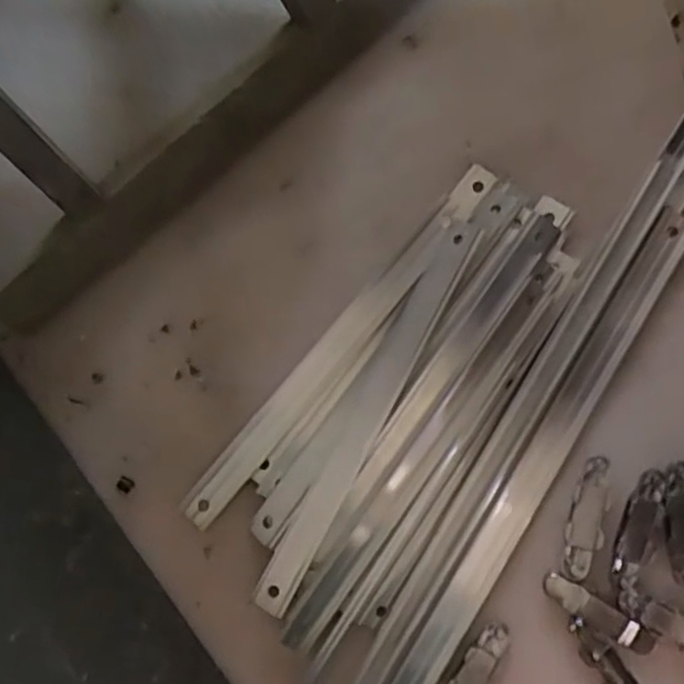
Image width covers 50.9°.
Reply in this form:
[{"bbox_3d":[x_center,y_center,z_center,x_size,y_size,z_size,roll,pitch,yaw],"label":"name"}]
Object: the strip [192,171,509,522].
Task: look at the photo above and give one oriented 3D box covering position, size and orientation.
[{"bbox_3d":[-0.001,0.000,0.381,0.019,0.008,0.239,41,90,23],"label":"strip"}]

